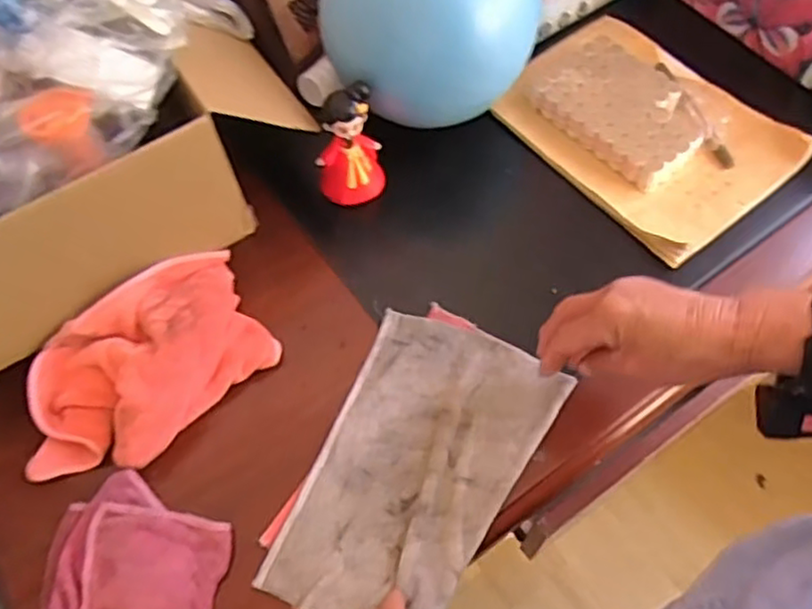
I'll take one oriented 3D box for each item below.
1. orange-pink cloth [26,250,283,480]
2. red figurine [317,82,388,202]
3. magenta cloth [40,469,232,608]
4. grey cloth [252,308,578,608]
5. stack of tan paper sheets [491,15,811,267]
[{"bbox_3d":[-0.202,0.050,0.533,0.203,0.049,0.115,-35,65,-17],"label":"orange-pink cloth"},{"bbox_3d":[-0.050,-0.139,0.609,0.058,0.100,0.055,-3,60,0],"label":"red figurine"},{"bbox_3d":[-0.186,0.197,0.462,0.118,0.022,0.161,3,60,3],"label":"magenta cloth"},{"bbox_3d":[0.012,0.119,0.515,0.149,0.015,0.235,19,63,12],"label":"grey cloth"},{"bbox_3d":[0.223,-0.177,0.662,0.191,0.029,0.255,-36,65,-17],"label":"stack of tan paper sheets"}]

